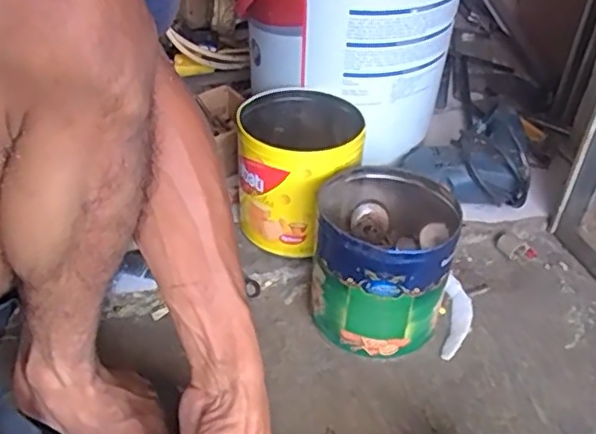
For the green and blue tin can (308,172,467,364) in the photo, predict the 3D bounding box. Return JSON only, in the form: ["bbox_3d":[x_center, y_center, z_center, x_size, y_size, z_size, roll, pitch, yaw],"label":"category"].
[{"bbox_3d":[0.092,0.044,0.699,0.144,0.147,0.167,3,40,0],"label":"green and blue tin can"}]

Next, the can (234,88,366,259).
[{"bbox_3d":[0.000,-0.057,0.784,0.146,0.147,0.143,8,40,7],"label":"can"}]

